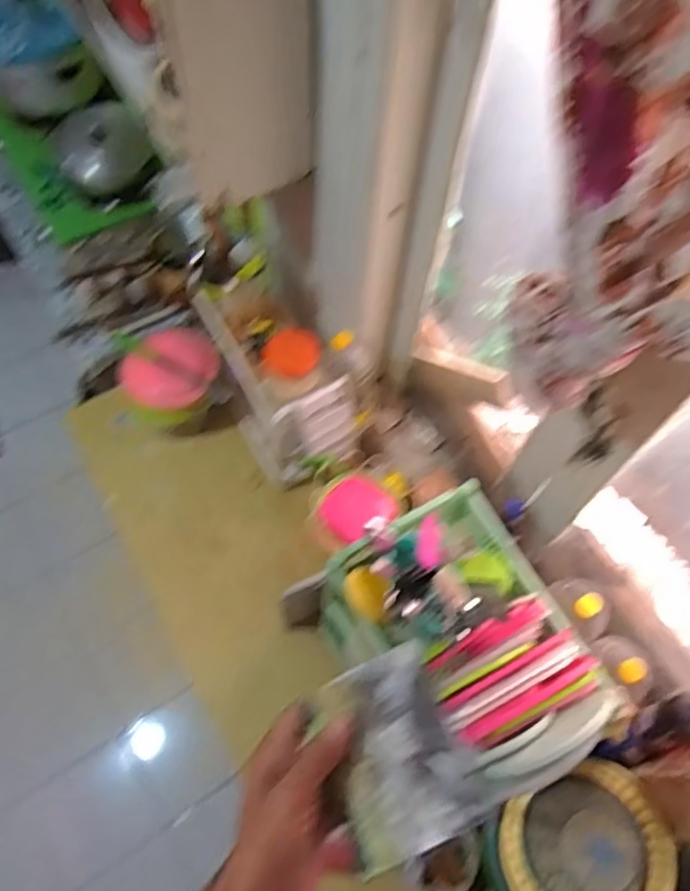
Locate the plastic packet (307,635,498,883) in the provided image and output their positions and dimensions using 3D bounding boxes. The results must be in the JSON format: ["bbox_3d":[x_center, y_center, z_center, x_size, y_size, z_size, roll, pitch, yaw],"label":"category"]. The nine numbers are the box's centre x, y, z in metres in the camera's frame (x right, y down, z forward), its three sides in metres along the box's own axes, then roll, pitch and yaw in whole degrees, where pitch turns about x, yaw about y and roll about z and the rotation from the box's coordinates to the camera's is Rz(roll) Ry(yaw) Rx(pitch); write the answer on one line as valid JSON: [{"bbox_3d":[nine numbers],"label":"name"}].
[{"bbox_3d":[0.030,0.203,0.424,0.091,0.039,0.114,-23,65,-13],"label":"plastic packet"}]

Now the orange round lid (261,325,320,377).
[{"bbox_3d":[-0.099,-0.177,1.218,0.094,0.017,0.099,1,105,2],"label":"orange round lid"}]

